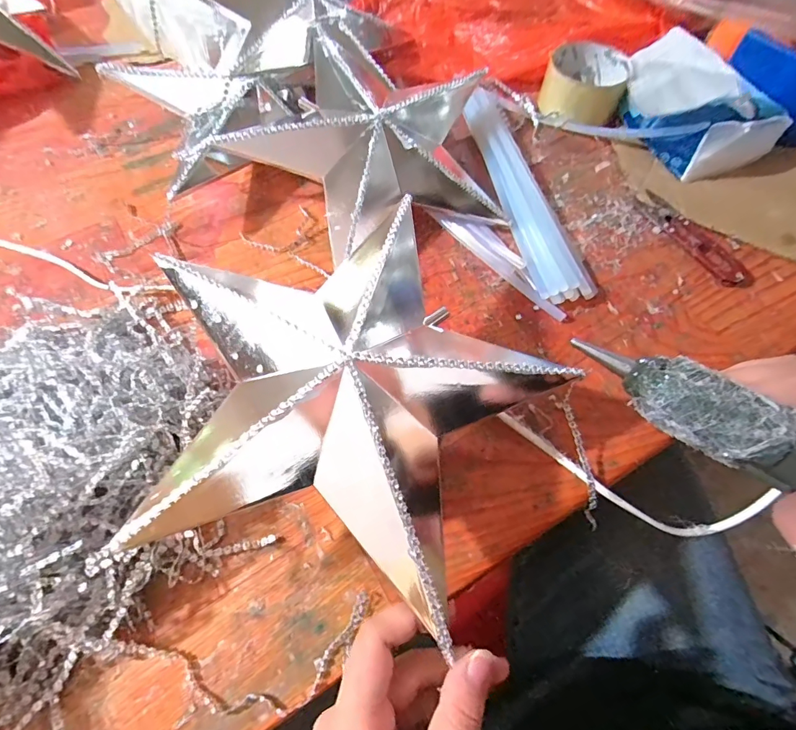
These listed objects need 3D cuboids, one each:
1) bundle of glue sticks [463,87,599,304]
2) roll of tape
[{"bbox_3d":[0.112,-0.161,0.390,0.048,0.021,0.247,-11,63,-5],"label":"bundle of glue sticks"},{"bbox_3d":[0.189,-0.288,0.438,0.076,0.043,0.089,21,65,11],"label":"roll of tape"}]

